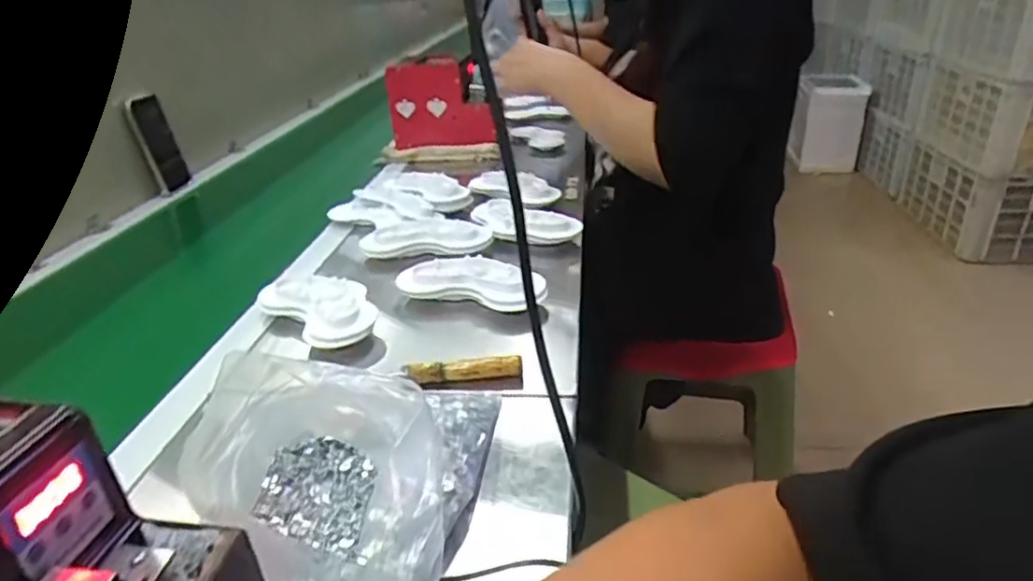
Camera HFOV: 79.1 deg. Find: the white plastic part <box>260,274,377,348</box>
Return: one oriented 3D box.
[{"bbox_3d":[-0.185,0.011,0.593,0.071,0.017,0.131,-27,36,-36],"label":"white plastic part"}]

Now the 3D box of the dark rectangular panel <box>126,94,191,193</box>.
[{"bbox_3d":[-0.577,-0.239,1.015,0.010,0.146,0.062,0,29,23],"label":"dark rectangular panel"}]

